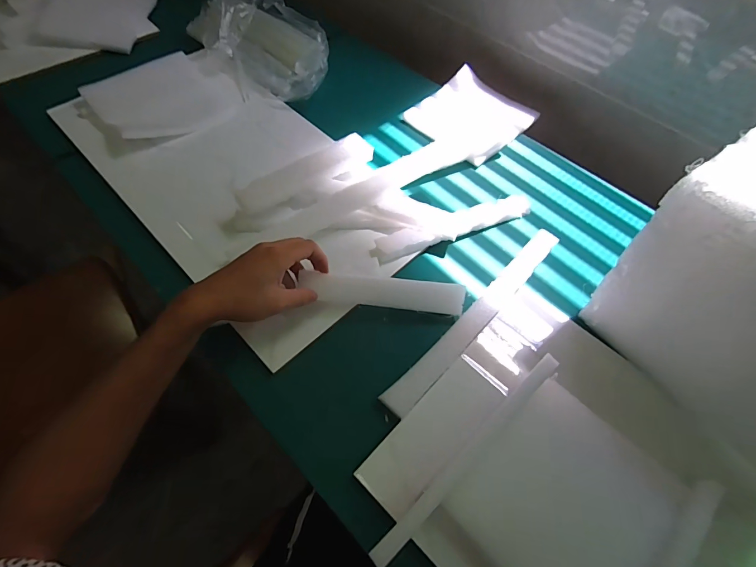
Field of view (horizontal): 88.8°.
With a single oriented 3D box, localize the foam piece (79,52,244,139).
[{"bbox_3d":[-0.341,-0.308,0.630,0.174,0.023,0.202,38,64,19],"label":"foam piece"}]

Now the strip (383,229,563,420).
[{"bbox_3d":[0.124,0.034,0.463,0.031,0.010,0.317,40,64,20],"label":"strip"}]

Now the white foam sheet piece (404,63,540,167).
[{"bbox_3d":[0.158,-0.288,0.661,0.166,0.017,0.179,40,64,20],"label":"white foam sheet piece"}]

